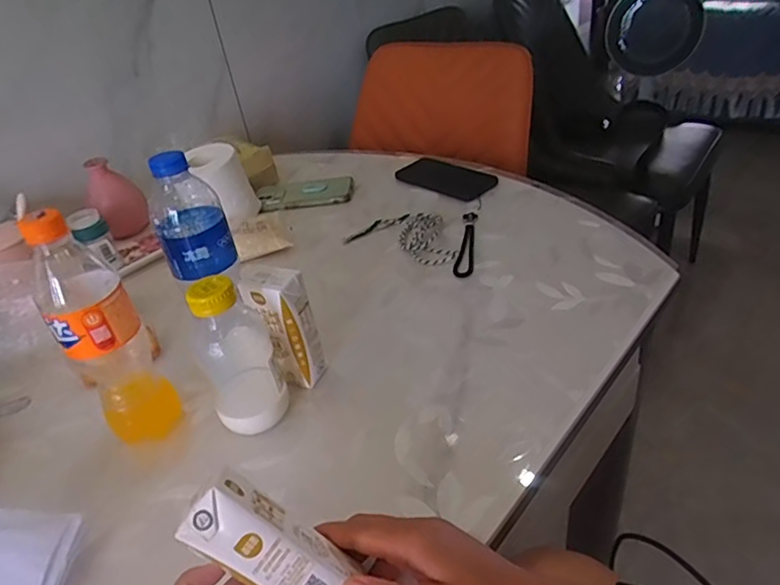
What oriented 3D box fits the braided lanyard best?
[{"bbox_3d":[0.046,-0.079,0.718,0.178,0.008,0.130,17,43,28],"label":"braided lanyard"}]

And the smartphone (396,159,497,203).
[{"bbox_3d":[0.082,-0.175,0.833,0.159,0.014,0.074,25,47,35],"label":"smartphone"}]

